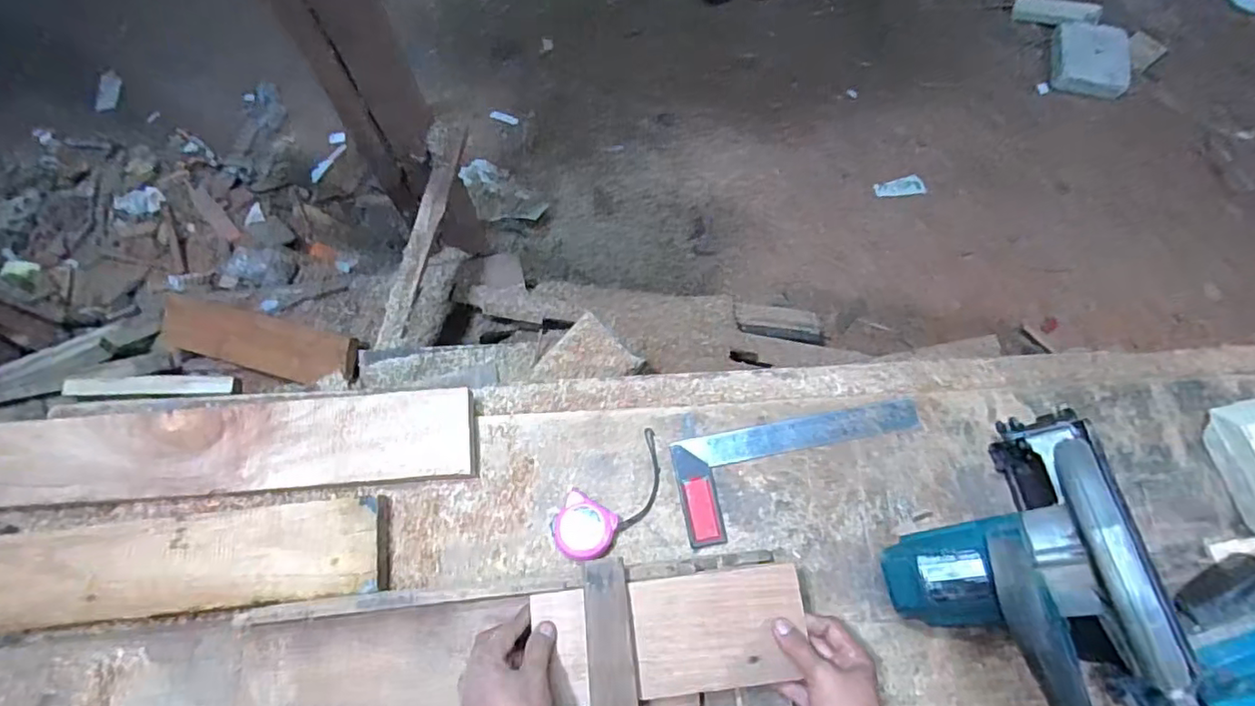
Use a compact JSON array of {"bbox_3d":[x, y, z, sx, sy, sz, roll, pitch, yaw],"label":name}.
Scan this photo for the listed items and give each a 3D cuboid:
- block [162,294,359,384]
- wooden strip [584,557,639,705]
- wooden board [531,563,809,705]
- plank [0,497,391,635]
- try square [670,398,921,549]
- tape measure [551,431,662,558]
[{"bbox_3d":[-0.727,-0.023,1.173,0.468,0.025,0.112,11,96,17],"label":"block"},{"bbox_3d":[-0.015,0.291,0.562,0.044,0.019,0.185,-5,72,-3],"label":"wooden strip"},{"bbox_3d":[0.045,0.278,0.593,0.254,0.019,0.106,-7,69,-3],"label":"wooden board"},{"bbox_3d":[-0.614,0.252,0.681,0.671,0.027,0.103,-6,80,2],"label":"plank"},{"bbox_3d":[0.207,0.135,0.709,0.295,0.017,0.119,-10,72,-4],"label":"try square"},{"bbox_3d":[-0.014,0.166,0.699,0.165,0.027,0.074,-41,77,-13],"label":"tape measure"}]

